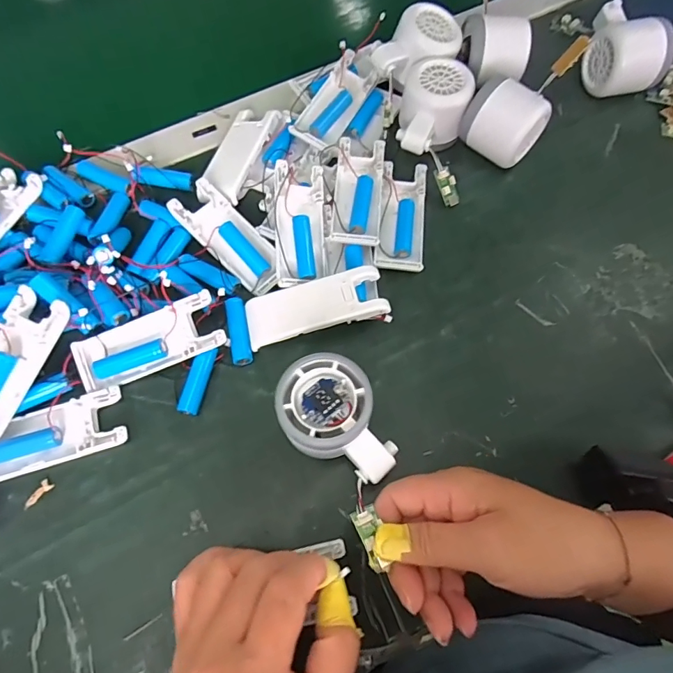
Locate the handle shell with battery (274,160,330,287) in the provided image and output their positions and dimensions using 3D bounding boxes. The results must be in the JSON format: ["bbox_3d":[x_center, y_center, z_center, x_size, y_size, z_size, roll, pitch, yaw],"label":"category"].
[{"bbox_3d":[-0.027,-0.089,0.354,0.039,0.021,0.099,-3,68,-3],"label":"handle shell with battery"}]

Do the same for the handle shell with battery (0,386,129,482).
[{"bbox_3d":[-0.196,0.068,0.304,0.103,0.012,0.041,-18,69,-8],"label":"handle shell with battery"}]

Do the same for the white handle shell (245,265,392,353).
[{"bbox_3d":[-0.016,-0.022,0.333,0.102,0.012,0.040,-15,70,5],"label":"white handle shell"}]

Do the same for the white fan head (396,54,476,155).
[{"bbox_3d":[0.083,-0.196,0.391,0.055,0.044,0.084,14,68,4],"label":"white fan head"}]

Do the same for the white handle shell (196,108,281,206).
[{"bbox_3d":[-0.083,-0.160,0.387,0.039,0.012,0.100,19,69,6],"label":"white handle shell"}]

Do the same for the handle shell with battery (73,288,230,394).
[{"bbox_3d":[-0.131,0.005,0.320,0.104,0.022,0.038,-21,71,4],"label":"handle shell with battery"}]

